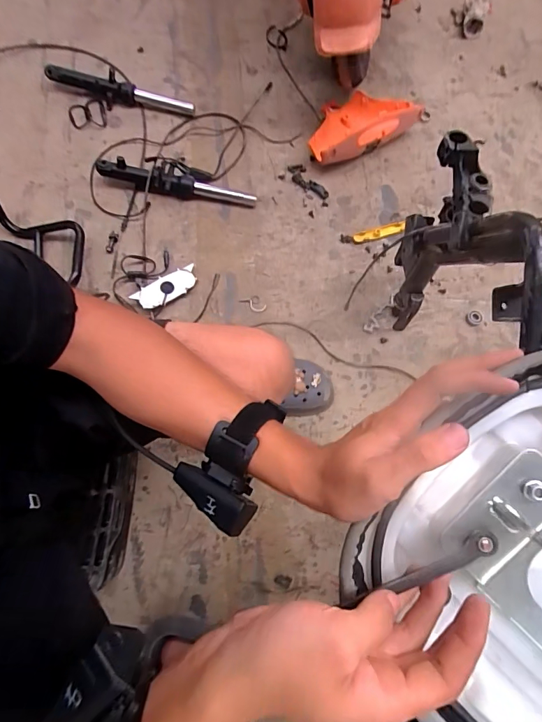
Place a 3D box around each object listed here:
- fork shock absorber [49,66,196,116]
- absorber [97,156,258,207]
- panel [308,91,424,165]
[{"bbox_3d":[-0.367,-0.661,0.997,0.353,0.053,0.072,16,72,3],"label":"fork shock absorber"},{"bbox_3d":[-0.211,-0.407,0.929,0.355,0.065,0.053,6,72,0],"label":"absorber"},{"bbox_3d":[0.205,-0.600,1.004,0.294,0.089,0.181,-30,75,-11],"label":"panel"}]

